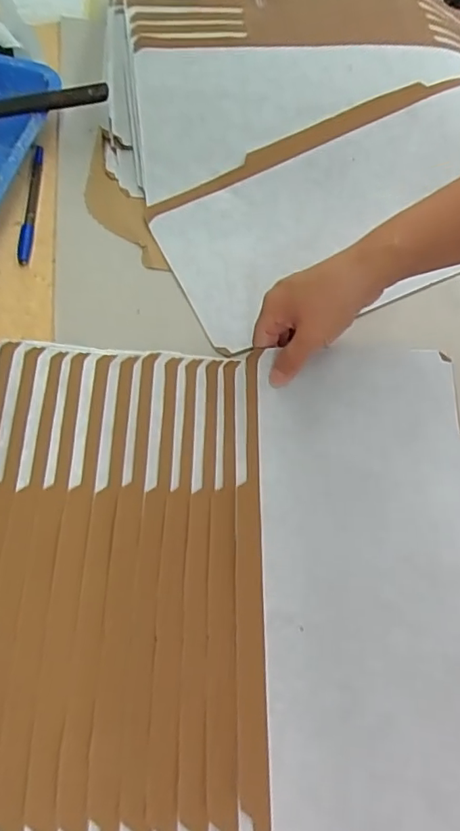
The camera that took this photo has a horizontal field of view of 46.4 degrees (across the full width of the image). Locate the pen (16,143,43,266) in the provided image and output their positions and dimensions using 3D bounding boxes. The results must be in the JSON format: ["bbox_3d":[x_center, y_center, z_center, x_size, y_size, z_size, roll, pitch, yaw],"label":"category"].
[{"bbox_3d":[-0.188,-0.204,0.511,0.014,0.011,0.146,1,64,-6],"label":"pen"}]

